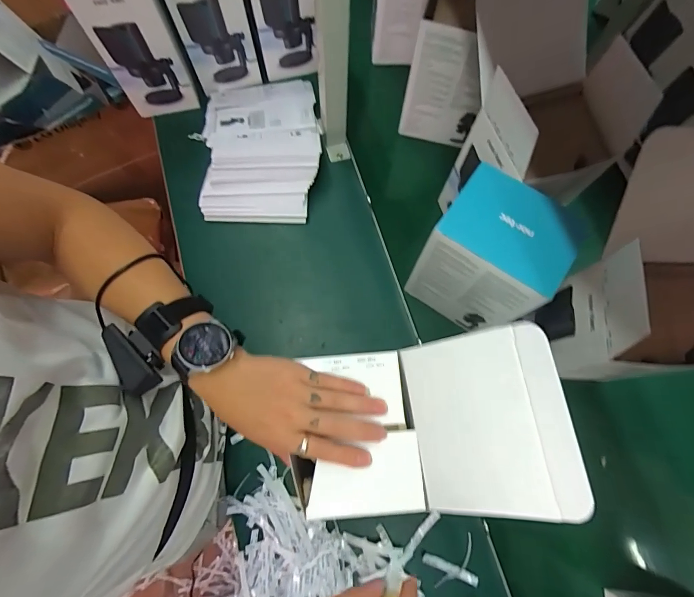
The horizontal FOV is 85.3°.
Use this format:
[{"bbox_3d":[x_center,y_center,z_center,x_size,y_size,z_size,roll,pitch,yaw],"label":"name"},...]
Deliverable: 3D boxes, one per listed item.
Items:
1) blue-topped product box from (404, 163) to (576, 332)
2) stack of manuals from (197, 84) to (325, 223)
[{"bbox_3d":[0.187,-0.051,0.531,0.147,0.213,0.120,35,76,8],"label":"blue-topped product box"},{"bbox_3d":[-0.157,-0.290,0.696,0.208,0.054,0.303,0,74,-2],"label":"stack of manuals"}]

